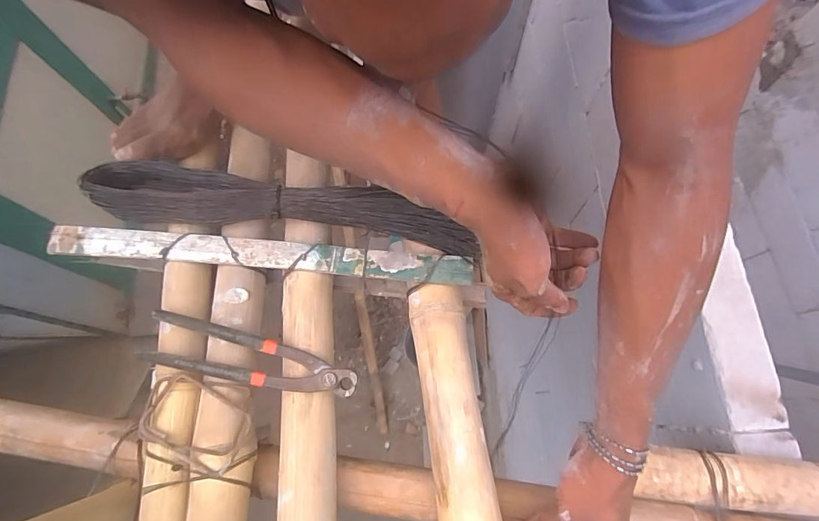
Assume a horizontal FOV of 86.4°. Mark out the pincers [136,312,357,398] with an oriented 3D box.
[{"bbox_3d":[-0.158,0.097,0.434,0.215,0.018,0.049,11,72,6],"label":"pincers"}]

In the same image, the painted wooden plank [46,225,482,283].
[{"bbox_3d":[-0.158,-0.009,0.485,0.467,0.026,0.040,3,72,3],"label":"painted wooden plank"}]

